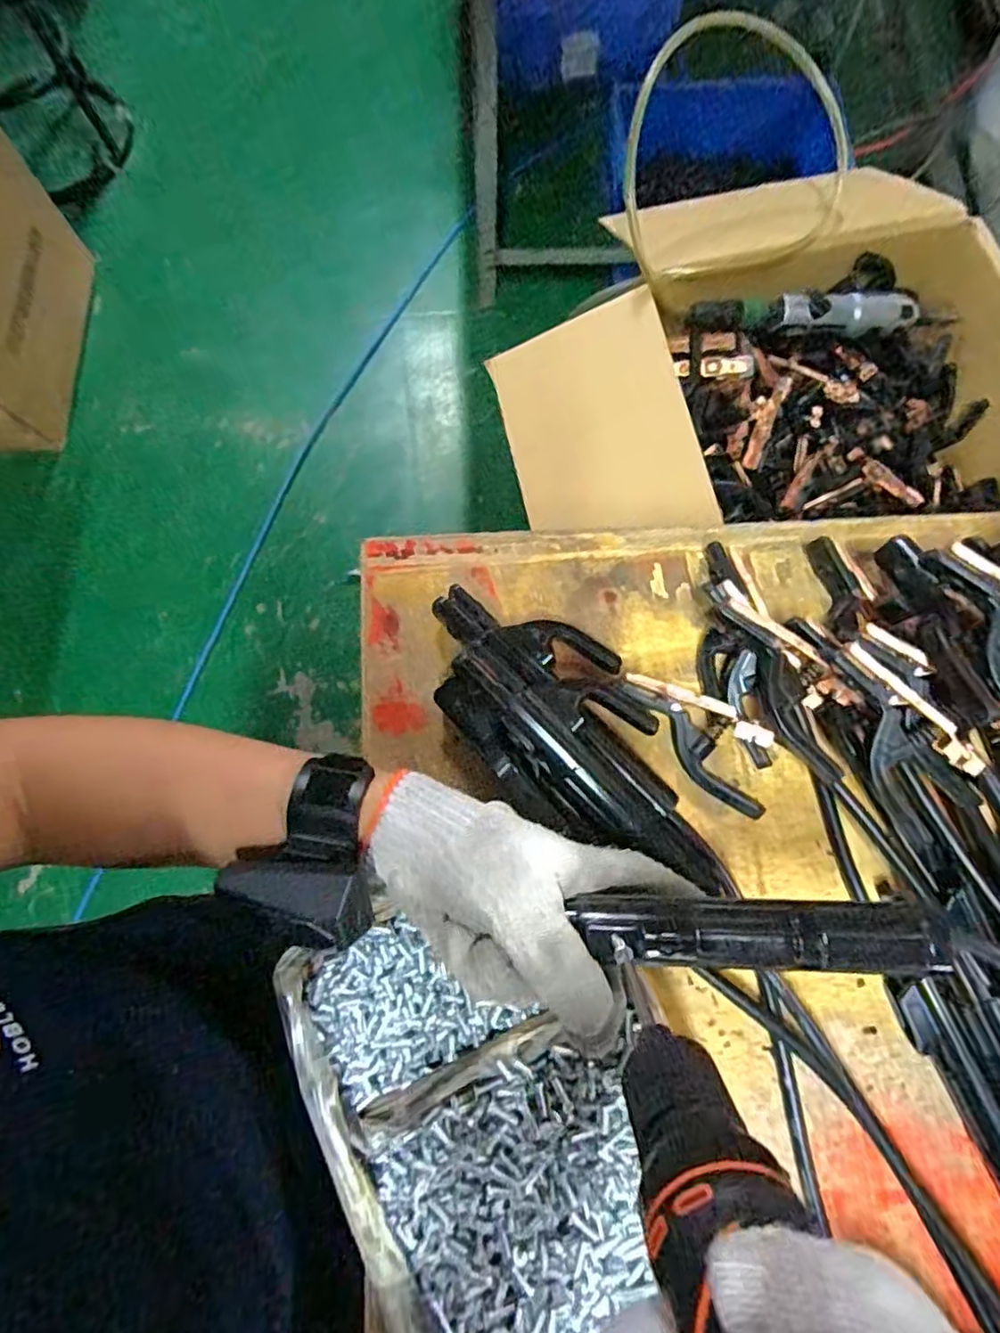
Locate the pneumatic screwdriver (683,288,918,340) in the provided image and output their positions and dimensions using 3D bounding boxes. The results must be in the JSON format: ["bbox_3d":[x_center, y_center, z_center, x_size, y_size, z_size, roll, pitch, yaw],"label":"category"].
[{"bbox_3d":[0.313,-0.356,0.637,0.242,0.038,0.034,-5,78,-1],"label":"pneumatic screwdriver"}]

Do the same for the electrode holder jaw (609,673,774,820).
[{"bbox_3d":[0.123,0.042,0.394,0.117,0.035,0.045,38,80,7],"label":"electrode holder jaw"}]

